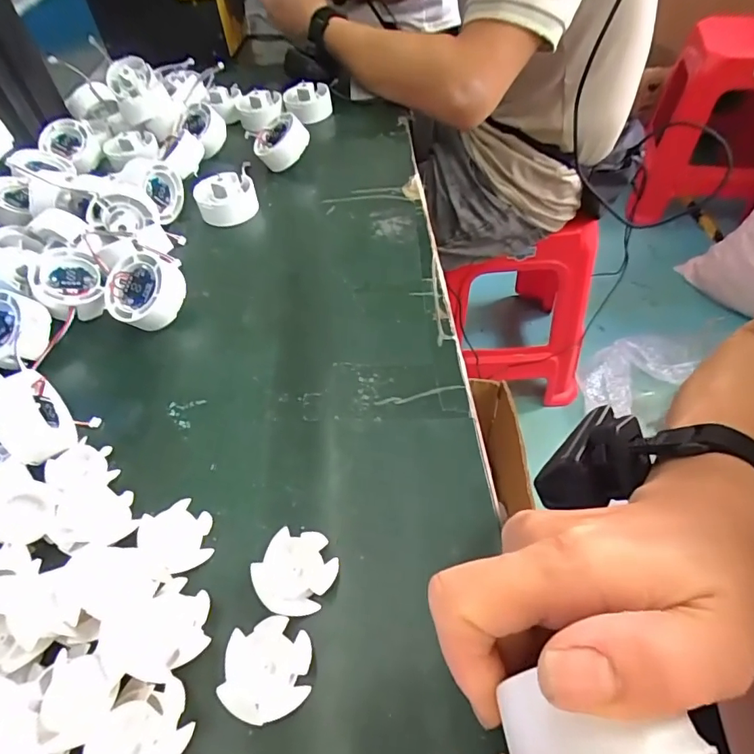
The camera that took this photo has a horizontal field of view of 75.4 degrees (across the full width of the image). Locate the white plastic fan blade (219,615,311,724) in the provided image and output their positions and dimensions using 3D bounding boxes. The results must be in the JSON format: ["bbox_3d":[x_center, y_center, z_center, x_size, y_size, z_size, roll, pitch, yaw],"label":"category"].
[{"bbox_3d":[-0.050,0.132,0.222,0.037,0.009,0.040,-3,51,4],"label":"white plastic fan blade"}]

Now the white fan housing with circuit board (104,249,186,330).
[{"bbox_3d":[-0.176,-0.064,0.374,0.057,0.028,0.053,-2,81,14],"label":"white fan housing with circuit board"}]

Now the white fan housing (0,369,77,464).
[{"bbox_3d":[-0.208,0.025,0.295,0.024,0.053,0.048,-22,53,-11],"label":"white fan housing"}]

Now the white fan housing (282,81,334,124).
[{"bbox_3d":[-0.081,-0.324,0.573,0.053,0.038,0.039,-9,51,-1],"label":"white fan housing"}]

